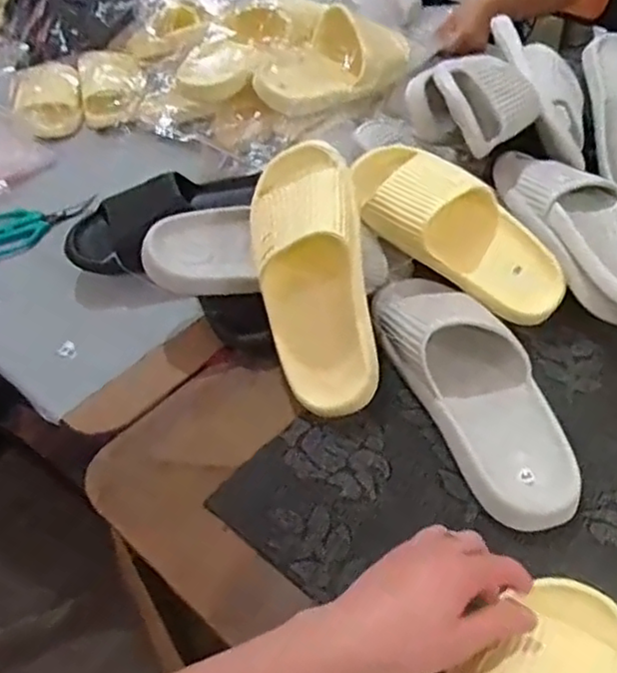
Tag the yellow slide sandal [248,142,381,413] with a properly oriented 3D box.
[{"bbox_3d":[0.003,-0.058,0.607,0.096,0.066,0.256,-9,81,-3],"label":"yellow slide sandal"}]

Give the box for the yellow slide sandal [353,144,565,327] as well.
[{"bbox_3d":[0.149,-0.111,0.672,0.244,0.059,0.090,41,60,12],"label":"yellow slide sandal"}]

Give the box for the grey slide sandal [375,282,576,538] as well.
[{"bbox_3d":[0.146,0.026,0.597,0.106,0.074,0.284,-18,49,-12],"label":"grey slide sandal"}]

